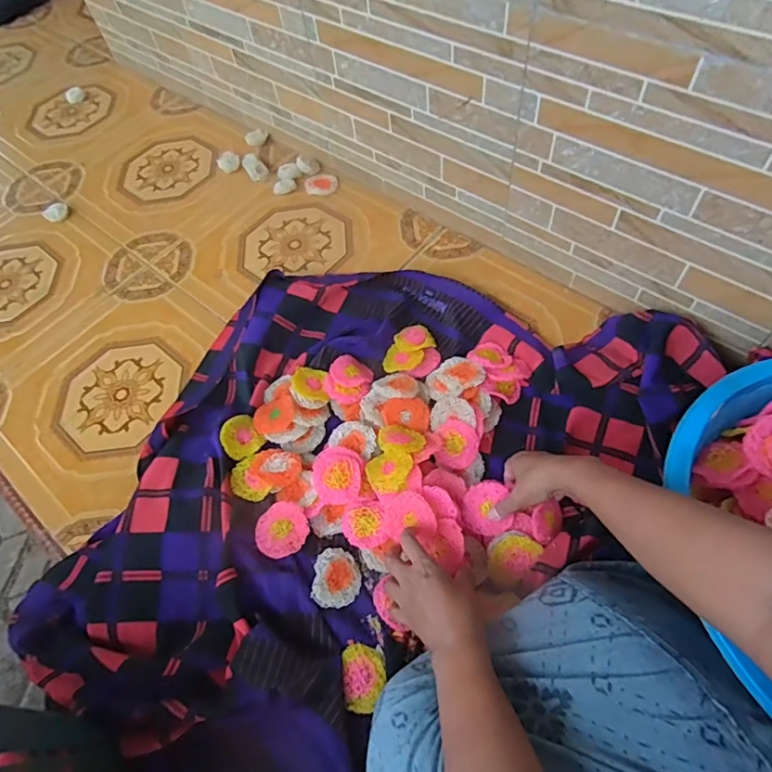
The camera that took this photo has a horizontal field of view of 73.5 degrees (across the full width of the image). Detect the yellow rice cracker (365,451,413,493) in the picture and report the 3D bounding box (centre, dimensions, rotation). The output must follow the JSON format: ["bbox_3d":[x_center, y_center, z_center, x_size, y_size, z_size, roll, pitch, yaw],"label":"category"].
[{"bbox_3d":[0.003,0.111,0.678,0.061,0.009,0.053,1,71,23],"label":"yellow rice cracker"}]

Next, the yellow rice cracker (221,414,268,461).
[{"bbox_3d":[-0.207,0.072,0.739,0.055,0.008,0.063,-25,72,-31],"label":"yellow rice cracker"}]

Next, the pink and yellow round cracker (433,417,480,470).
[{"bbox_3d":[0.098,0.078,0.707,0.056,0.016,0.065,3,60,8],"label":"pink and yellow round cracker"}]

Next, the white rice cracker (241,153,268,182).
[{"bbox_3d":[-0.273,-0.456,1.067,0.040,0.026,0.069,-23,62,-10],"label":"white rice cracker"}]

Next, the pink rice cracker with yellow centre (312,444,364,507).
[{"bbox_3d":[-0.063,0.118,0.685,0.068,0.021,0.079,-16,59,-3],"label":"pink rice cracker with yellow centre"}]

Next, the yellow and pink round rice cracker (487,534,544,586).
[{"bbox_3d":[0.152,0.207,0.620,0.066,0.008,0.051,-44,48,-3],"label":"yellow and pink round rice cracker"}]

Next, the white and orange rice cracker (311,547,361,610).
[{"bbox_3d":[-0.060,0.239,0.644,0.059,0.008,0.068,17,61,-15],"label":"white and orange rice cracker"}]

